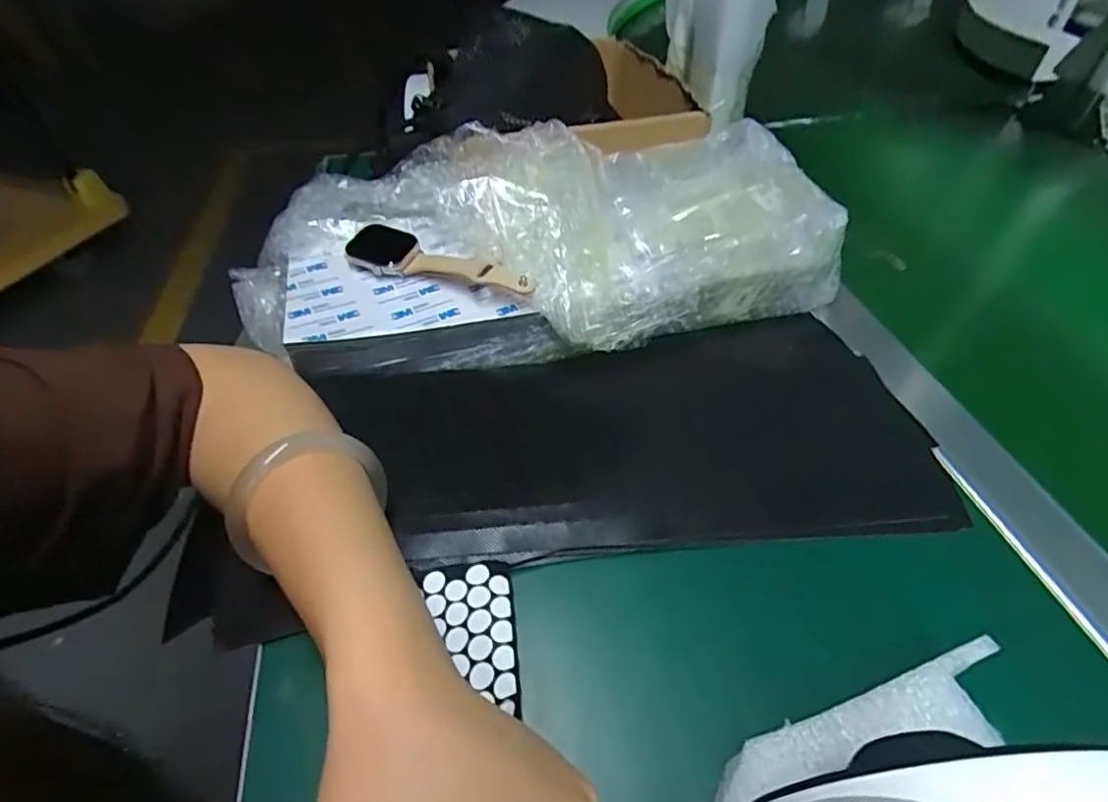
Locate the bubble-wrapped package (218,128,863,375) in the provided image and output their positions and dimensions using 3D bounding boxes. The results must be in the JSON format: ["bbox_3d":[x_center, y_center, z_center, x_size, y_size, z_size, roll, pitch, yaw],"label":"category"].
[{"bbox_3d":[-0.012,-0.101,0.367,0.381,0.076,0.176,-5,46,-6],"label":"bubble-wrapped package"}]

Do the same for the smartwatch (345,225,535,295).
[{"bbox_3d":[-0.069,-0.084,0.353,0.124,0.019,0.031,16,48,15],"label":"smartwatch"}]

